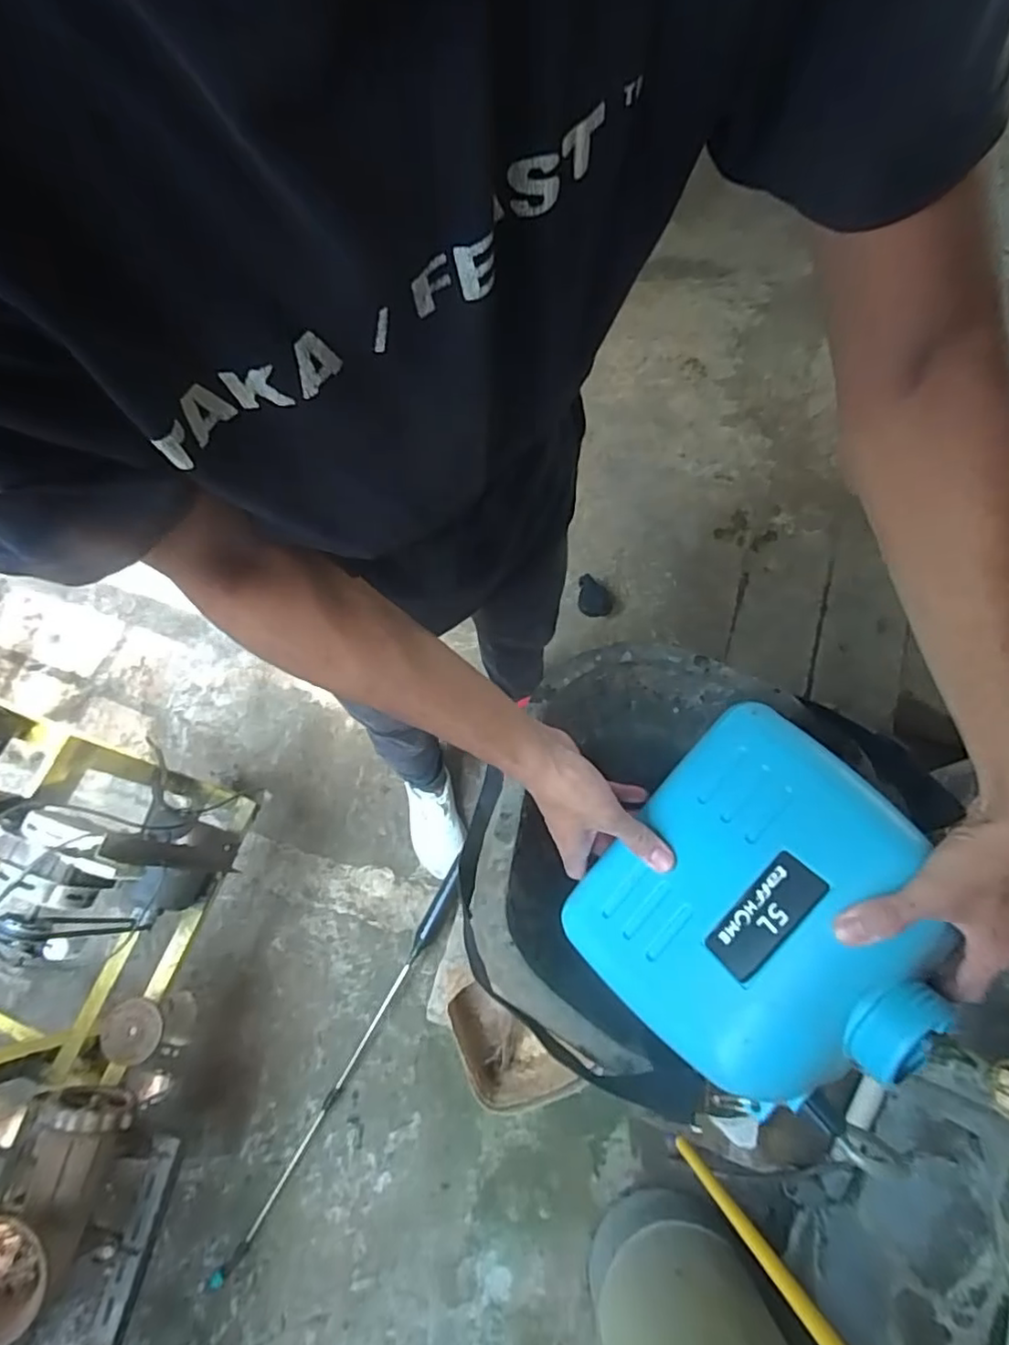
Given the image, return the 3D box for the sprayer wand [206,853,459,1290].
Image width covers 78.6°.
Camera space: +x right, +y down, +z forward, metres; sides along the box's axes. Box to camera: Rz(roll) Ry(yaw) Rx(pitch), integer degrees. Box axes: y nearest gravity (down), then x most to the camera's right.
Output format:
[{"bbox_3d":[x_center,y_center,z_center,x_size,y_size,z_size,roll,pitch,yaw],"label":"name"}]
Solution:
[{"bbox_3d":[-0.320,0.794,1.247,0.039,0.102,0.890,29,74,12],"label":"sprayer wand"}]

